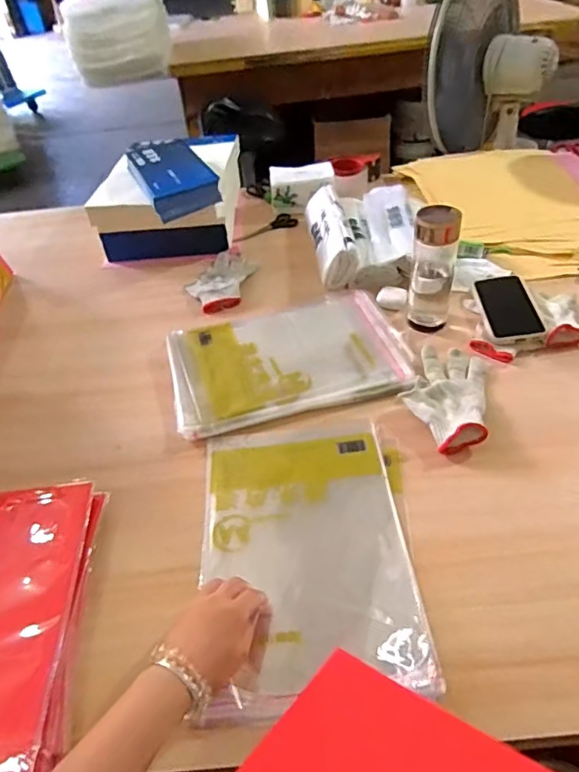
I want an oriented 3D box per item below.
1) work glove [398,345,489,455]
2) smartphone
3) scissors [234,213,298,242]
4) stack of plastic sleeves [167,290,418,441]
[{"bbox_3d":[0.216,0.008,0.717,0.105,0.030,0.190,8,46,14],"label":"work glove"},{"bbox_3d":[0.354,-0.133,0.850,0.077,0.012,0.161,-3,43,8],"label":"smartphone"},{"bbox_3d":[-0.058,-0.345,1.146,0.158,0.016,0.055,-26,47,-19],"label":"scissors"},{"bbox_3d":[-0.007,-0.047,0.809,0.341,0.020,0.247,-12,44,-6],"label":"stack of plastic sleeves"}]

